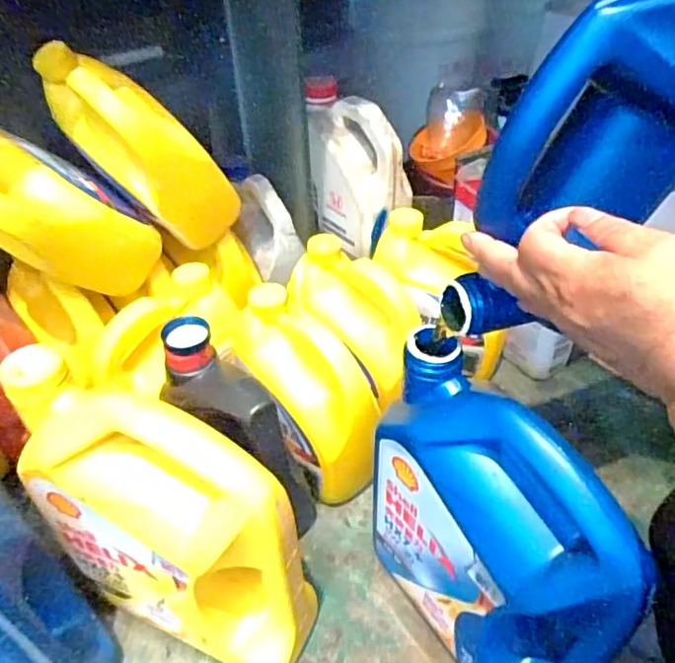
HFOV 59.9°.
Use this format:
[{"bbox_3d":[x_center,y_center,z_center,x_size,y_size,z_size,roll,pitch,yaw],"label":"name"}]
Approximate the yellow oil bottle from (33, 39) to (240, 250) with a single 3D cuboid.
[{"bbox_3d":[-0.213,-0.197,0.633,0.096,0.253,0.087,-27,32,32],"label":"yellow oil bottle"}]

